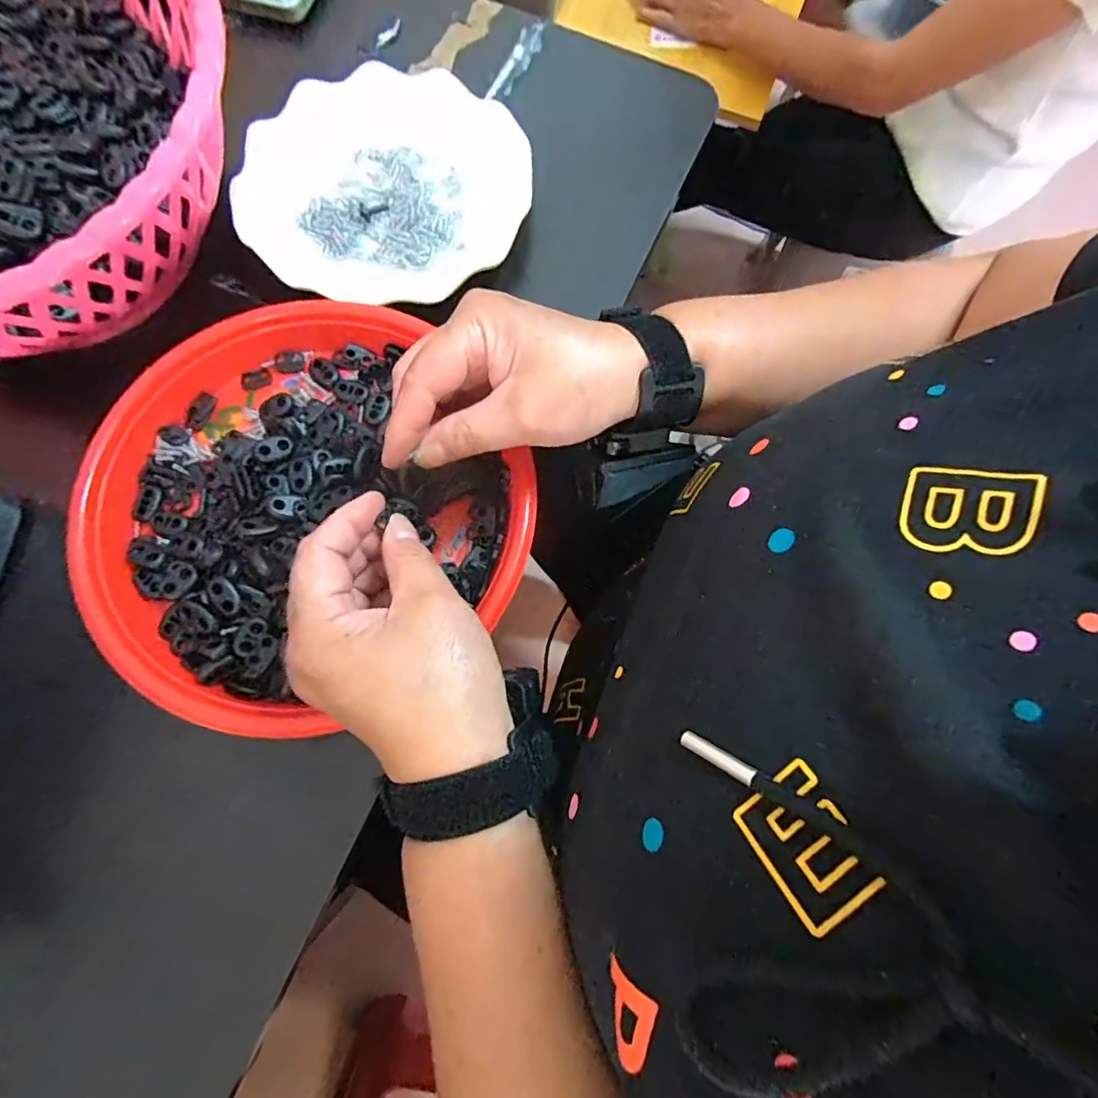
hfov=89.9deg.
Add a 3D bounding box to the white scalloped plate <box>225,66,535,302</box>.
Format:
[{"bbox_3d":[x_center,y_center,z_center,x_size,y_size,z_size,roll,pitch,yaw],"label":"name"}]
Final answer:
[{"bbox_3d":[-0.106,-0.239,0.367,0.169,0.028,0.178,0,75,-1],"label":"white scalloped plate"}]

